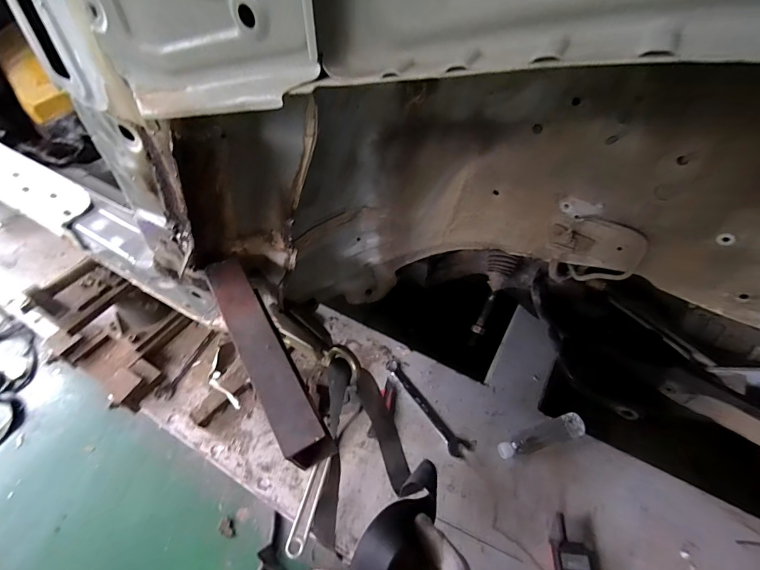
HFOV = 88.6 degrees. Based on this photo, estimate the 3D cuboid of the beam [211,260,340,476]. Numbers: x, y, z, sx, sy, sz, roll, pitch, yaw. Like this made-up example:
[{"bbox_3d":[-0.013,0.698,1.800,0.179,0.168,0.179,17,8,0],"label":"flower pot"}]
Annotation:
[{"bbox_3d":[-0.142,0.076,0.462,0.046,0.031,0.293,-26,53,-19],"label":"beam"}]

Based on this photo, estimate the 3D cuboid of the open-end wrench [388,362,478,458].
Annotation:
[{"bbox_3d":[0.110,0.304,0.979,0.056,0.010,0.293,-32,56,-24],"label":"open-end wrench"}]

